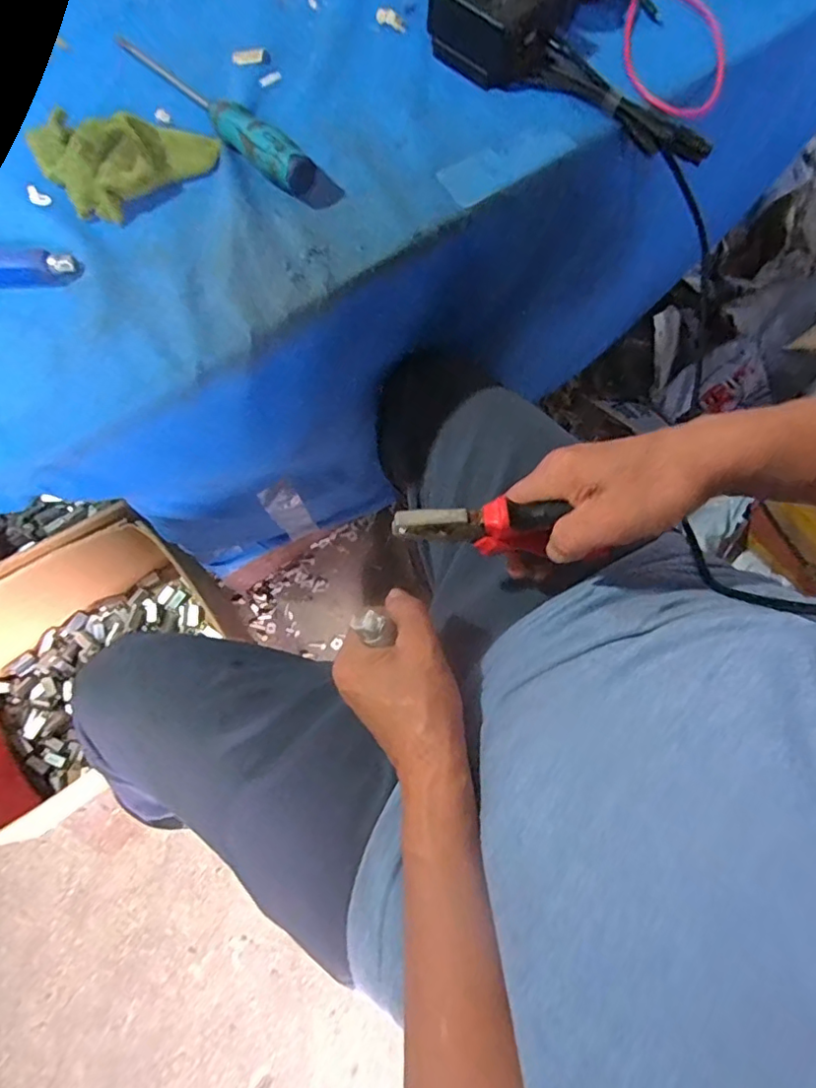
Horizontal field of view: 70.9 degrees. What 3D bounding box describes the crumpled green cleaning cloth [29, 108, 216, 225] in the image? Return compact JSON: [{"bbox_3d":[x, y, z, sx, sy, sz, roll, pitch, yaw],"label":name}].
[{"bbox_3d":[-0.215,-0.306,0.425,0.120,0.046,0.107,-37,76,-12],"label":"crumpled green cleaning cloth"}]

